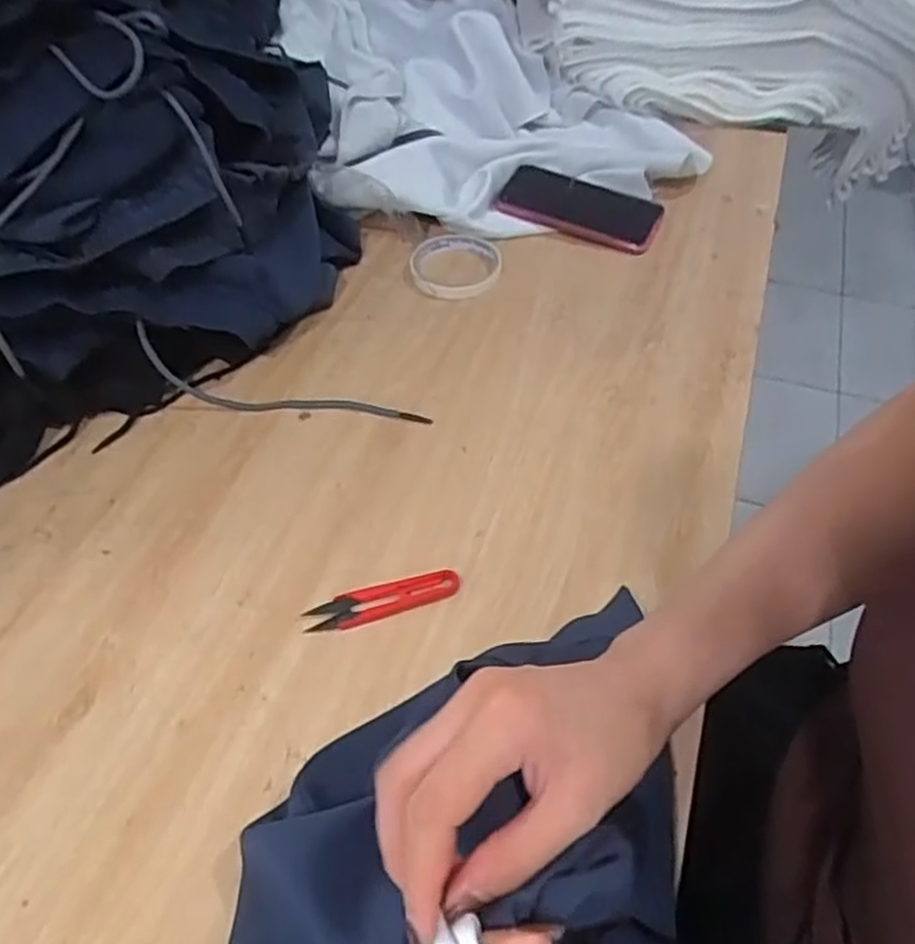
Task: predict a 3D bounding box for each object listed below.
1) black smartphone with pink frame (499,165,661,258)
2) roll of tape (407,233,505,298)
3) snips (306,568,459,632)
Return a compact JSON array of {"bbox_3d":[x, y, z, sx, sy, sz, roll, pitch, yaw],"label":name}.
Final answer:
[{"bbox_3d":[0.127,-0.272,0.774,0.158,0.011,0.084,23,61,10],"label":"black smartphone with pink frame"},{"bbox_3d":[-0.002,-0.200,0.734,0.087,0.015,0.091,0,49,0],"label":"roll of tape"},{"bbox_3d":[-0.048,0.083,0.495,0.100,0.007,0.022,-13,51,-10],"label":"snips"}]

